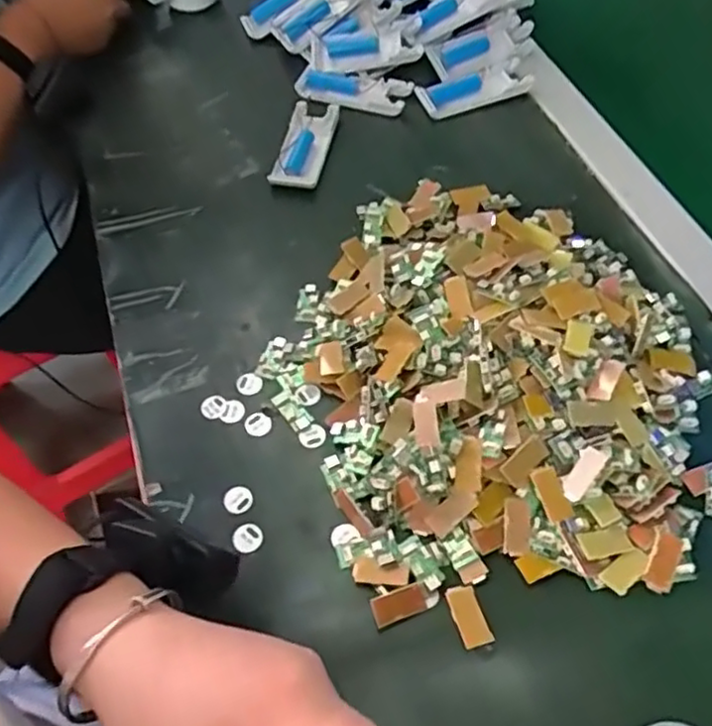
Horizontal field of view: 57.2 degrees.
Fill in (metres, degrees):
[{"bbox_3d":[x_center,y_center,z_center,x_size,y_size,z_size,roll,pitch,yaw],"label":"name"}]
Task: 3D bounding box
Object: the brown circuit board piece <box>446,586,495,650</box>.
[{"bbox_3d":[0.060,0.136,0.350,0.016,0.006,0.031,-16,58,-7],"label":"brown circuit board piece"}]

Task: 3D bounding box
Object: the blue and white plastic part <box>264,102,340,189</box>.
[{"bbox_3d":[-0.044,-0.191,0.568,0.038,0.017,0.105,7,58,7],"label":"blue and white plastic part"}]

